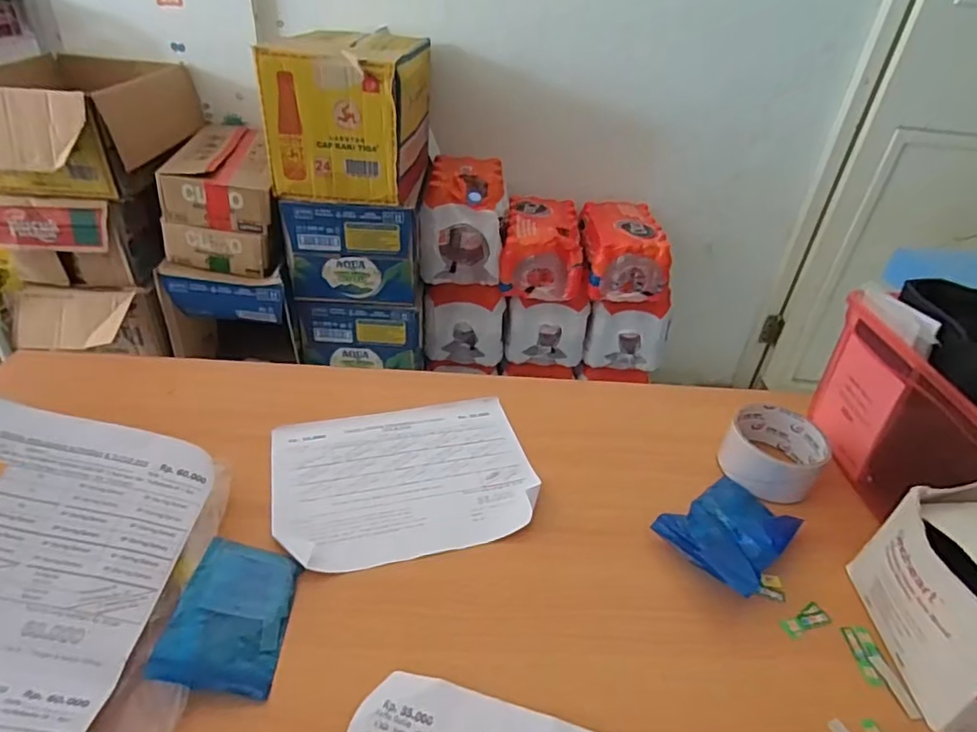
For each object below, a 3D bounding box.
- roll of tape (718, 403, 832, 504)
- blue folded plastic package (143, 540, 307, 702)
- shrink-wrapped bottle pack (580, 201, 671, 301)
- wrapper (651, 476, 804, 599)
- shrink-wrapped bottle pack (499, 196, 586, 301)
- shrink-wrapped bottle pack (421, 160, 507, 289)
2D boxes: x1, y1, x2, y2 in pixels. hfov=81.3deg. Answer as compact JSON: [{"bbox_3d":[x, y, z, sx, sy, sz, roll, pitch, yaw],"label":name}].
[{"bbox_3d":[0.252,0.075,0.503,0.080,0.038,0.089,24,39,25],"label":"roll of tape"},{"bbox_3d":[-0.161,0.156,0.360,0.067,0.010,0.091,18,38,-12],"label":"blue folded plastic package"},{"bbox_3d":[0.334,-0.302,1.458,0.190,0.145,0.286,2,35,-5],"label":"shrink-wrapped bottle pack"},{"bbox_3d":[0.192,0.123,0.439,0.108,0.024,0.077,-22,43,-33],"label":"wrapper"},{"bbox_3d":[0.137,-0.307,1.445,0.195,0.152,0.291,6,35,1],"label":"shrink-wrapped bottle pack"},{"bbox_3d":[-0.054,-0.354,1.382,0.186,0.224,0.249,6,35,1],"label":"shrink-wrapped bottle pack"}]

